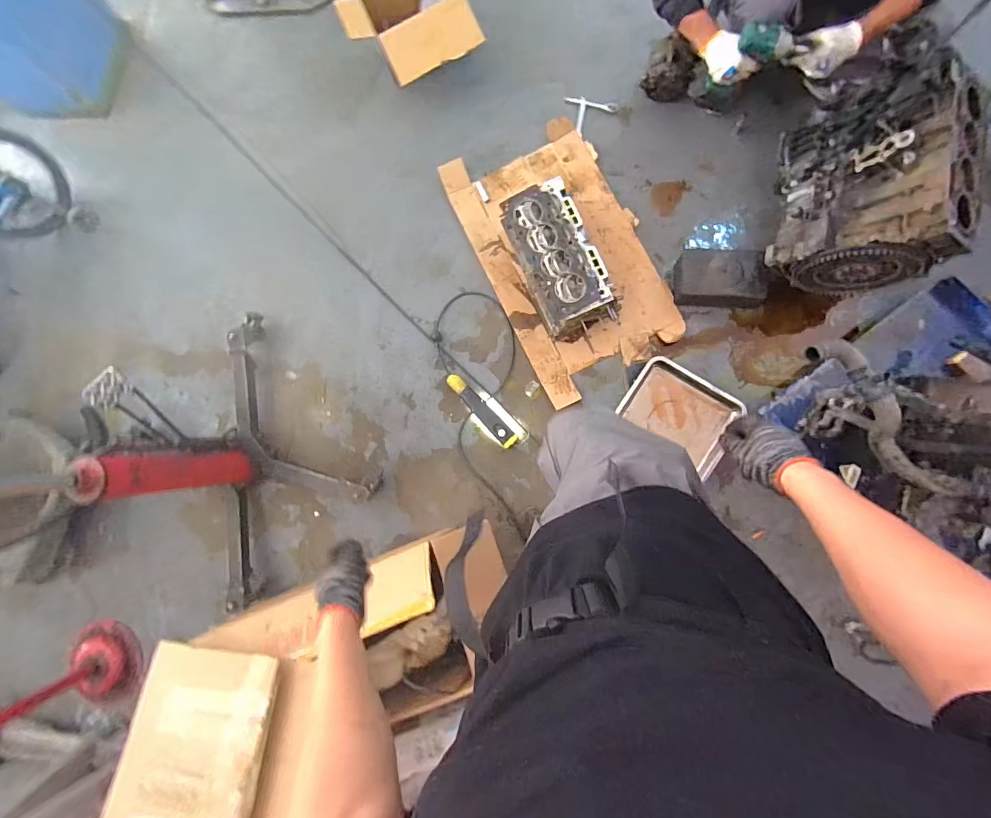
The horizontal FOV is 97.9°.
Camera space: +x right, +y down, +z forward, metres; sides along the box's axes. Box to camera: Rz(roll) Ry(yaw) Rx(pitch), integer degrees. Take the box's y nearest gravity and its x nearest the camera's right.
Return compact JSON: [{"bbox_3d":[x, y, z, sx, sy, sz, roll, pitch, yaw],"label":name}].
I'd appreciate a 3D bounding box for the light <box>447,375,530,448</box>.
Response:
[{"bbox_3d":[-0.038,0.008,1.494,0.331,0.032,0.113,43,89,10],"label":"light"}]

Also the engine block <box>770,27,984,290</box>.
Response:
[{"bbox_3d":[1.019,-0.654,1.157,0.344,0.346,0.561,13,86,8],"label":"engine block"}]

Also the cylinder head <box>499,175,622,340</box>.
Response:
[{"bbox_3d":[0.205,-0.490,1.432,0.232,0.162,0.490,-25,82,4],"label":"cylinder head"}]

